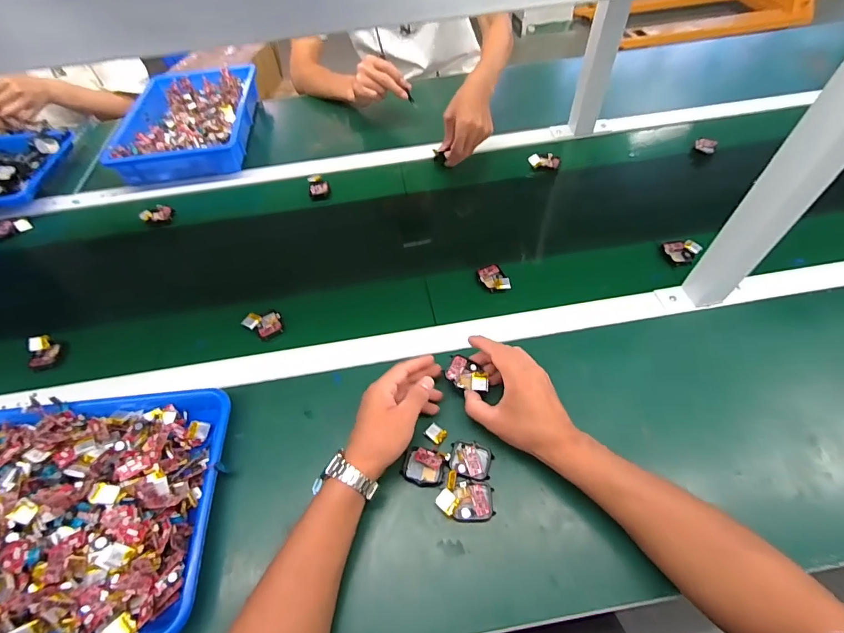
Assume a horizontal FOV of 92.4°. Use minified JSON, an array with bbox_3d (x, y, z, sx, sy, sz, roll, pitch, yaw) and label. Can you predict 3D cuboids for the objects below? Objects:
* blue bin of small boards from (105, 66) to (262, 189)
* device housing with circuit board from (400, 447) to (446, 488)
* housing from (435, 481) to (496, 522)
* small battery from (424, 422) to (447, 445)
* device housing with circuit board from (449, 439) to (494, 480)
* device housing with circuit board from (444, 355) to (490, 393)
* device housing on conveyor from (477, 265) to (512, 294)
[{"bbox_3d":[-0.475,-0.403,0.839,0.244,0.059,0.341,-7,55,-1],"label":"blue bin of small boards"},{"bbox_3d":[0.001,0.167,0.450,0.046,0.011,0.037,7,55,9],"label":"device housing with circuit board"},{"bbox_3d":[0.047,0.199,0.433,0.059,0.013,0.036,-3,55,2],"label":"housing"},{"bbox_3d":[0.016,0.137,0.477,0.024,0.004,0.018,32,62,23],"label":"small battery"},{"bbox_3d":[0.055,0.160,0.453,0.045,0.009,0.041,9,56,10],"label":"device housing with circuit board"},{"bbox_3d":[0.054,0.070,0.476,0.053,0.010,0.037,29,61,22],"label":"device housing with circuit board"},{"bbox_3d":[0.108,-0.057,0.604,0.038,0.008,0.053,-18,56,-9],"label":"device housing on conveyor"}]

